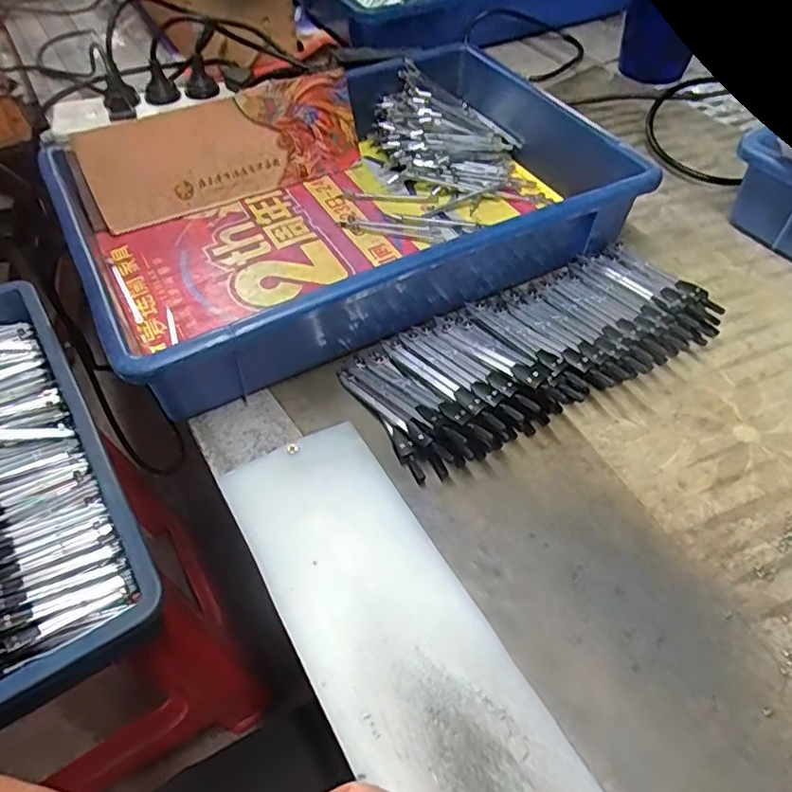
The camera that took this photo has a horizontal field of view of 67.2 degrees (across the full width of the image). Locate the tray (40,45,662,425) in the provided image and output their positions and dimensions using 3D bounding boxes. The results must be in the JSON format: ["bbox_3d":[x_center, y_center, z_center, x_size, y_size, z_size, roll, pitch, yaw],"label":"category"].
[{"bbox_3d":[-0.037,-0.166,0.499,0.426,0.071,0.267,-24,57,-17],"label":"tray"}]

